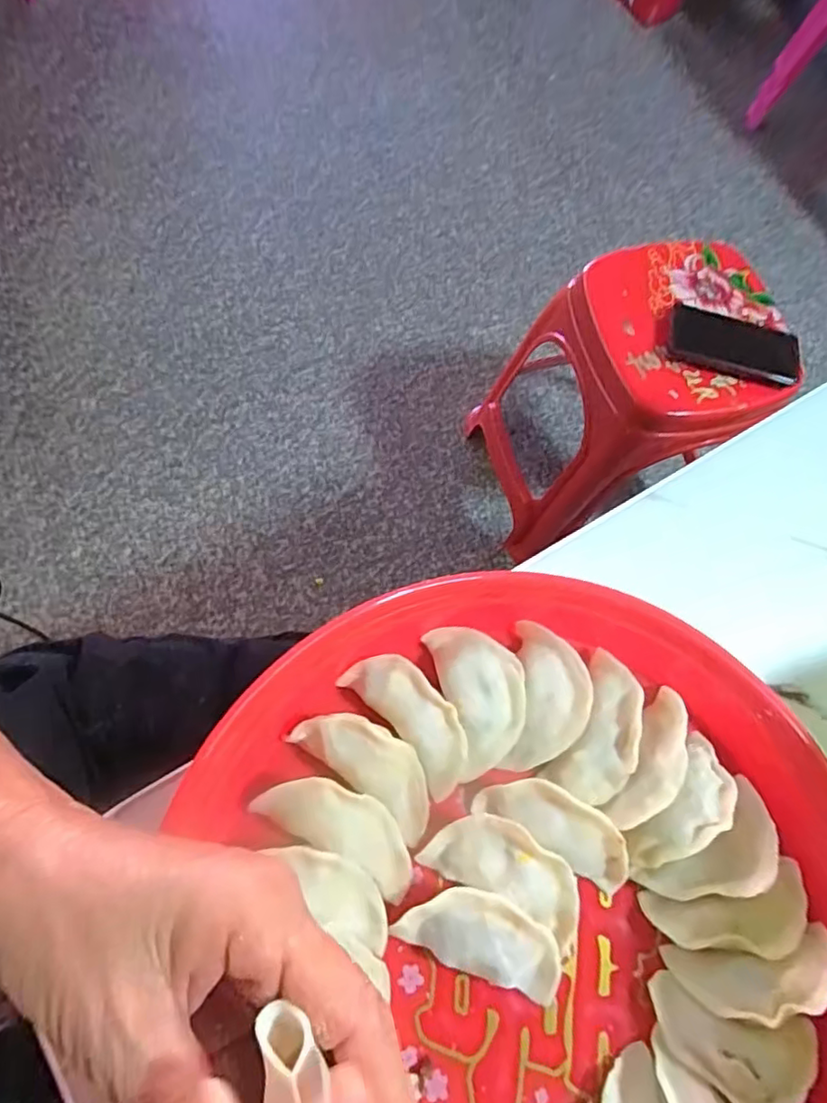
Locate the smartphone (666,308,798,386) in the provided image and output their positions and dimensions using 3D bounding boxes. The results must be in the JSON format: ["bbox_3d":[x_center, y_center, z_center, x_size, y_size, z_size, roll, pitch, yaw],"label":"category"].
[{"bbox_3d":[0.385,-0.249,0.722,0.153,0.010,0.081,19,71,-1],"label":"smartphone"}]

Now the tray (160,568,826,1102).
[{"bbox_3d":[0.059,0.163,0.260,0.307,0.055,0.294,2,72,-7],"label":"tray"}]

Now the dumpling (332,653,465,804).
[{"bbox_3d":[0.000,0.078,0.283,0.030,0.022,0.072,-39,81,-17],"label":"dumpling"}]

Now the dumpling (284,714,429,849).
[{"bbox_3d":[-0.020,0.095,0.270,0.072,0.024,0.030,36,71,5],"label":"dumpling"}]

